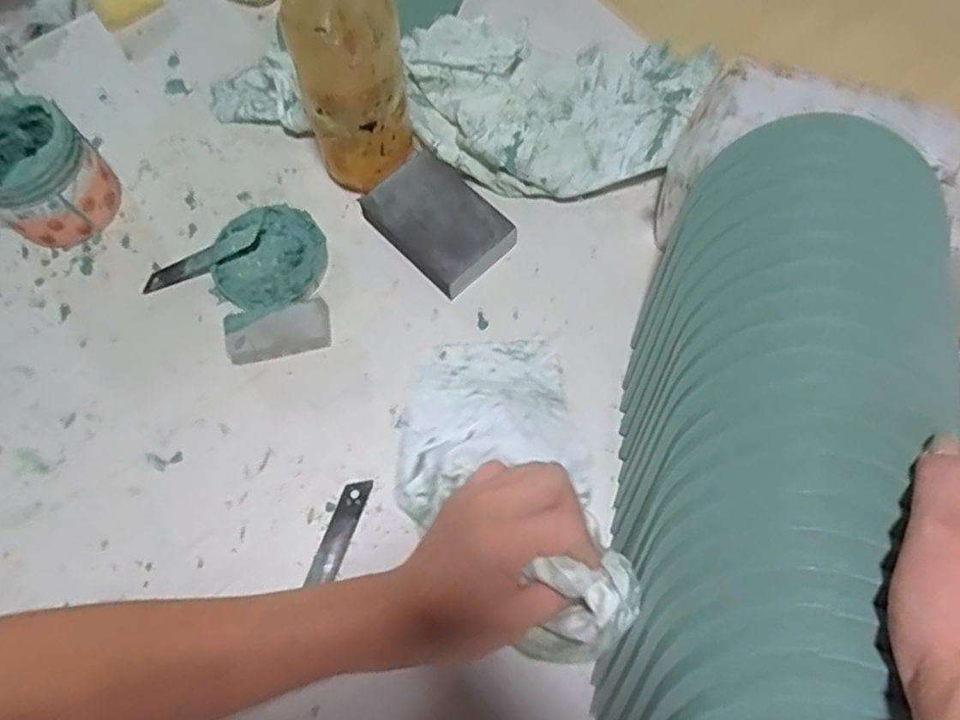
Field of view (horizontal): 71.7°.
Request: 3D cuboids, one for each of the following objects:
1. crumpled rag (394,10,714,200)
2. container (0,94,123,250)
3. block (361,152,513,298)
[{"bbox_3d":[0.062,-0.199,0.515,0.235,0.051,0.149,-1,69,1],"label":"crumpled rag"},{"bbox_3d":[-0.325,-0.135,0.490,0.086,0.074,0.081,37,74,14],"label":"container"},{"bbox_3d":[-0.030,-0.101,0.495,0.072,0.030,0.100,-40,73,-13],"label":"block"}]

